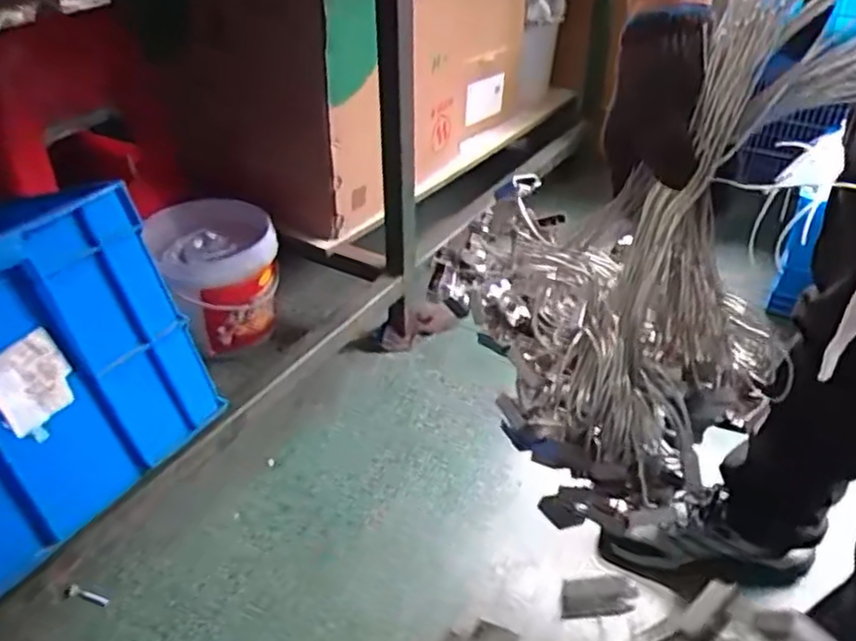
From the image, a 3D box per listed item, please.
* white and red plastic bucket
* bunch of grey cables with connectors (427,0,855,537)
[{"bbox_3d":[-0.381,-0.086,1.268,0.212,0.235,0.203,-15,40,-19],"label":"white and red plastic bucket"},{"bbox_3d":[0.139,-0.070,0.508,0.197,0.334,0.268,-12,39,-15],"label":"bunch of grey cables with connectors"}]

